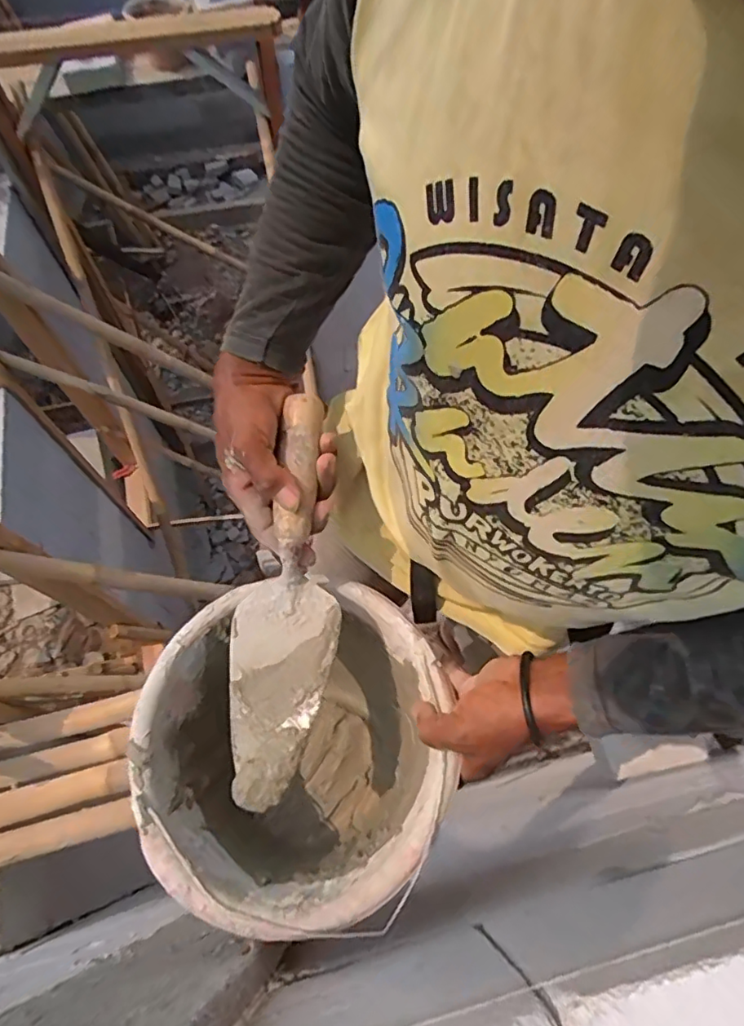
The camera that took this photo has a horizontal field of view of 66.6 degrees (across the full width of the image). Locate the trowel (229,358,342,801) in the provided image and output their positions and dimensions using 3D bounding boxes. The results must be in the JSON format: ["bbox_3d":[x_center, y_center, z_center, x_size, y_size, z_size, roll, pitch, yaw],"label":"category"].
[{"bbox_3d":[-0.068,0.055,0.436,0.082,0.056,0.301,6,84,2],"label":"trowel"}]

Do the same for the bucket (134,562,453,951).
[{"bbox_3d":[-0.063,0.206,0.502,0.235,0.182,0.238,0,64,-1],"label":"bucket"}]

